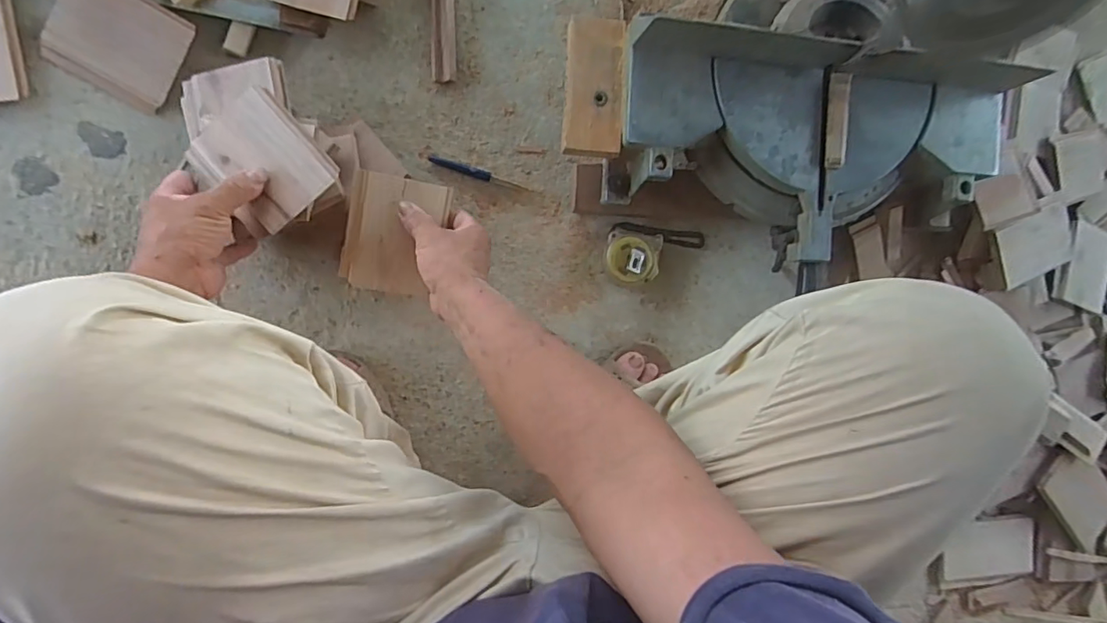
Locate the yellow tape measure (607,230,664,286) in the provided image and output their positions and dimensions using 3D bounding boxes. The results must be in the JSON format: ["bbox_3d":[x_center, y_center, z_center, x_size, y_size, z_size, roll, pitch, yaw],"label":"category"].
[{"bbox_3d":[0.094,-0.064,0.647,0.064,0.034,0.062,7,91,-10],"label":"yellow tape measure"}]

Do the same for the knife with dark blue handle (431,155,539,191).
[{"bbox_3d":[-0.084,-0.159,0.626,0.123,0.007,0.011,15,89,-10],"label":"knife with dark blue handle"}]

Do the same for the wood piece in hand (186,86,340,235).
[{"bbox_3d":[-0.274,-0.138,0.504,0.099,0.015,0.112,-43,92,3],"label":"wood piece in hand"}]

